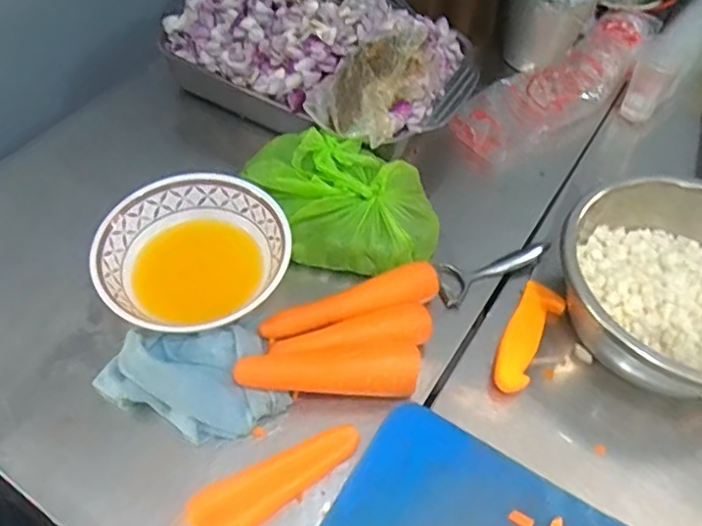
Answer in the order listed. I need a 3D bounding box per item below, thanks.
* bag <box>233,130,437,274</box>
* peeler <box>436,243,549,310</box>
[{"bbox_3d":[-0.012,-0.071,0.677,0.227,0.085,0.132,10,55,6],"label":"bag"},{"bbox_3d":[0.156,0.001,0.686,0.143,0.014,0.049,-27,59,-17],"label":"peeler"}]

